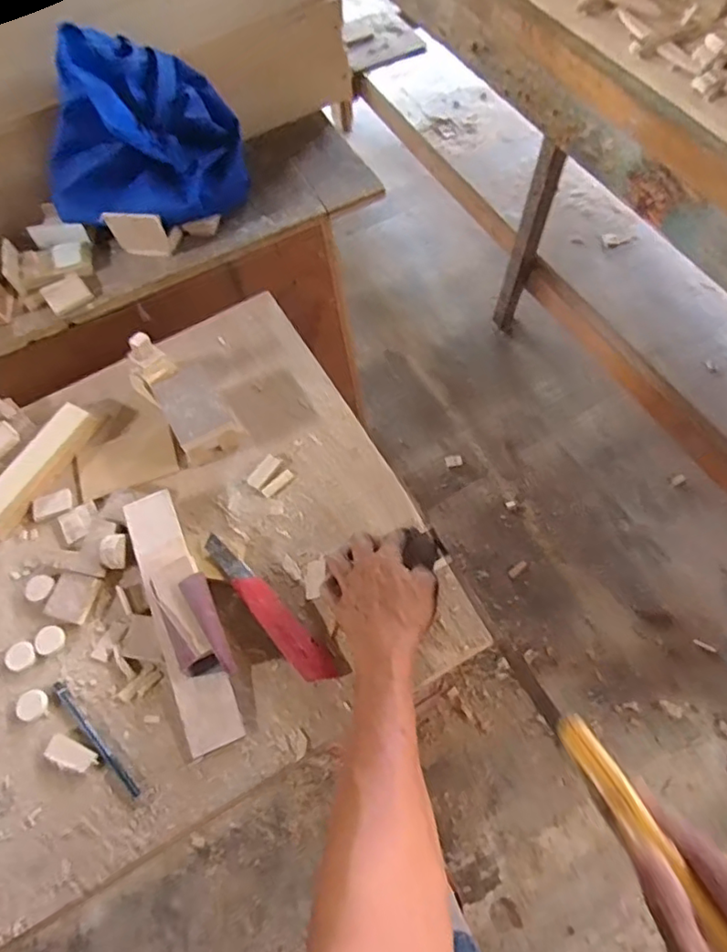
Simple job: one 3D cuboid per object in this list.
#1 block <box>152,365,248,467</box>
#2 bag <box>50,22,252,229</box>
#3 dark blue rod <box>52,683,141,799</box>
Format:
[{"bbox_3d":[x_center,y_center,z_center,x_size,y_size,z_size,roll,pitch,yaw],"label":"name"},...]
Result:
[{"bbox_3d":[-0.189,-0.073,0.660,0.072,0.066,0.094,-27,64,-8],"label":"block"},{"bbox_3d":[-0.289,-0.422,0.731,0.264,0.225,0.123,-22,63,-5],"label":"bag"},{"bbox_3d":[-0.250,0.243,0.536,0.134,0.004,0.008,41,74,22],"label":"dark blue rod"}]

